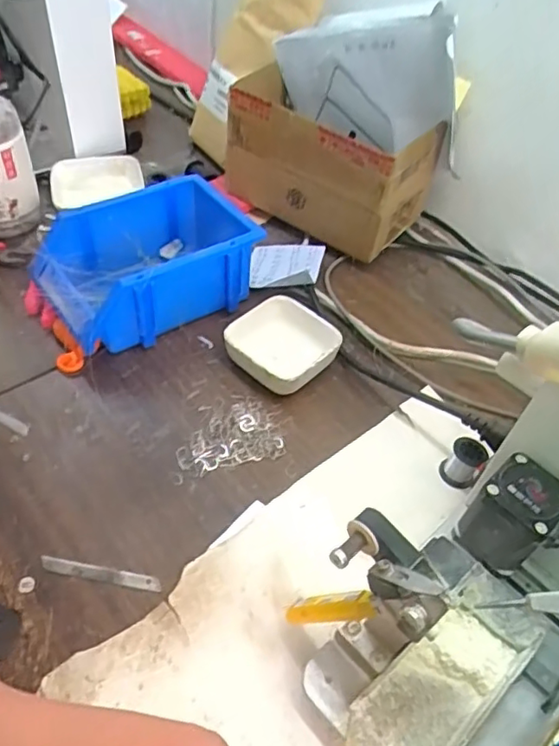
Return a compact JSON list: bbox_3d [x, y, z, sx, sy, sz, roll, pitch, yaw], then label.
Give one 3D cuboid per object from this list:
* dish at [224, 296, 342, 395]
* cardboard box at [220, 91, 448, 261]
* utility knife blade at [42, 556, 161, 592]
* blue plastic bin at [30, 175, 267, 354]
[{"bbox_3d":[0.000,-0.024,0.535,0.085,0.035,0.089,-33,59,-30],"label":"dish"},{"bbox_3d":[0.047,-0.219,0.650,0.207,0.136,0.102,28,51,19],"label":"cardboard box"},{"bbox_3d":[-0.119,0.134,0.398,0.080,0.004,0.011,10,48,3],"label":"utility knife blade"},{"bbox_3d":[-0.122,-0.104,0.562,0.195,0.084,0.134,-25,55,-26],"label":"blue plastic bin"}]

